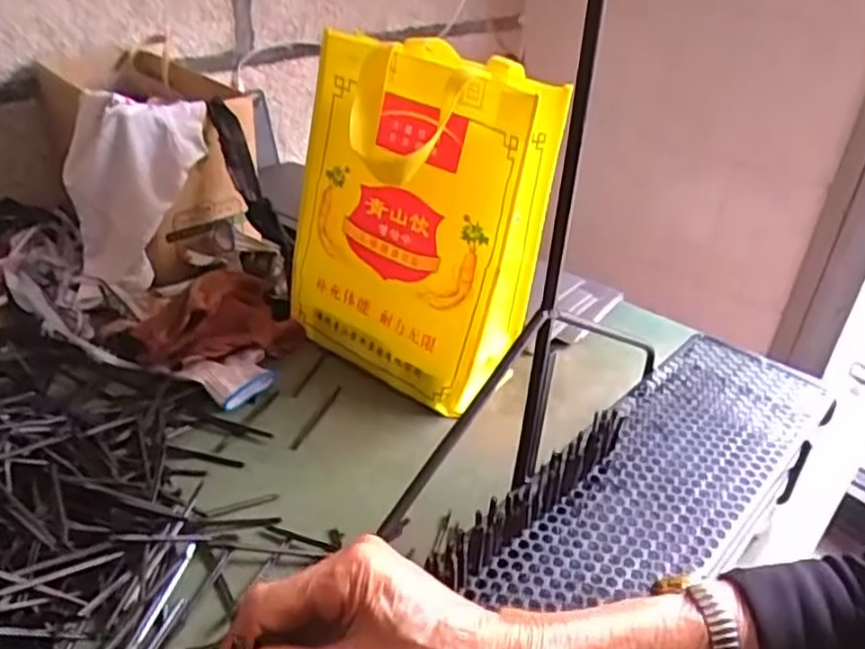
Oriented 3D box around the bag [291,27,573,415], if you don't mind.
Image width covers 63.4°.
[{"bbox_3d":[-0.036,-0.115,0.771,0.319,0.342,0.150,30,40,35],"label":"bag"}]

